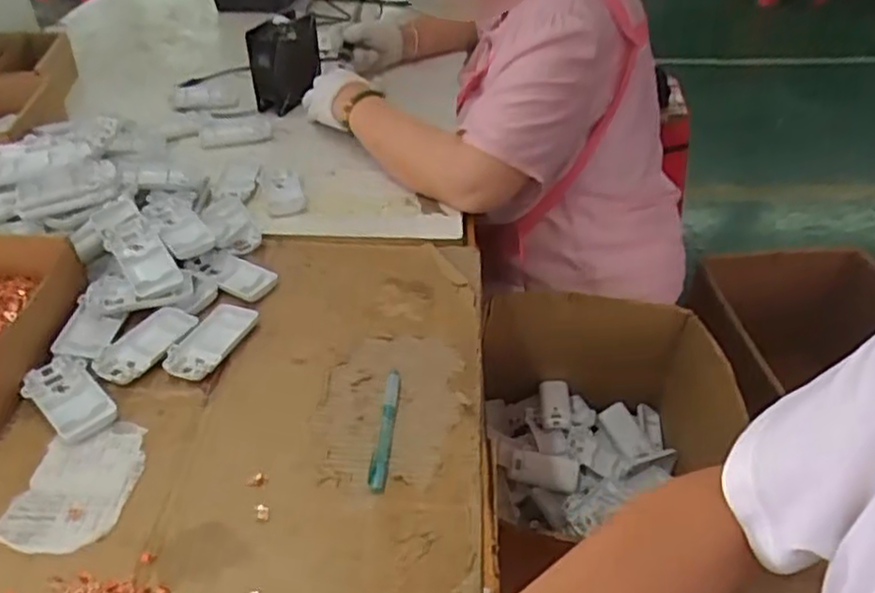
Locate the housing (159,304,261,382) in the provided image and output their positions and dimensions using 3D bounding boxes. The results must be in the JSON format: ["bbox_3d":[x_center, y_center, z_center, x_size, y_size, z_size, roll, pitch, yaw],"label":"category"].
[{"bbox_3d":[-0.209,0.039,0.648,0.049,0.006,0.097,17,42,14],"label":"housing"}]

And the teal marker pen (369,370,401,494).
[{"bbox_3d":[-0.043,0.109,0.585,0.015,0.011,0.128,5,40,1],"label":"teal marker pen"}]

